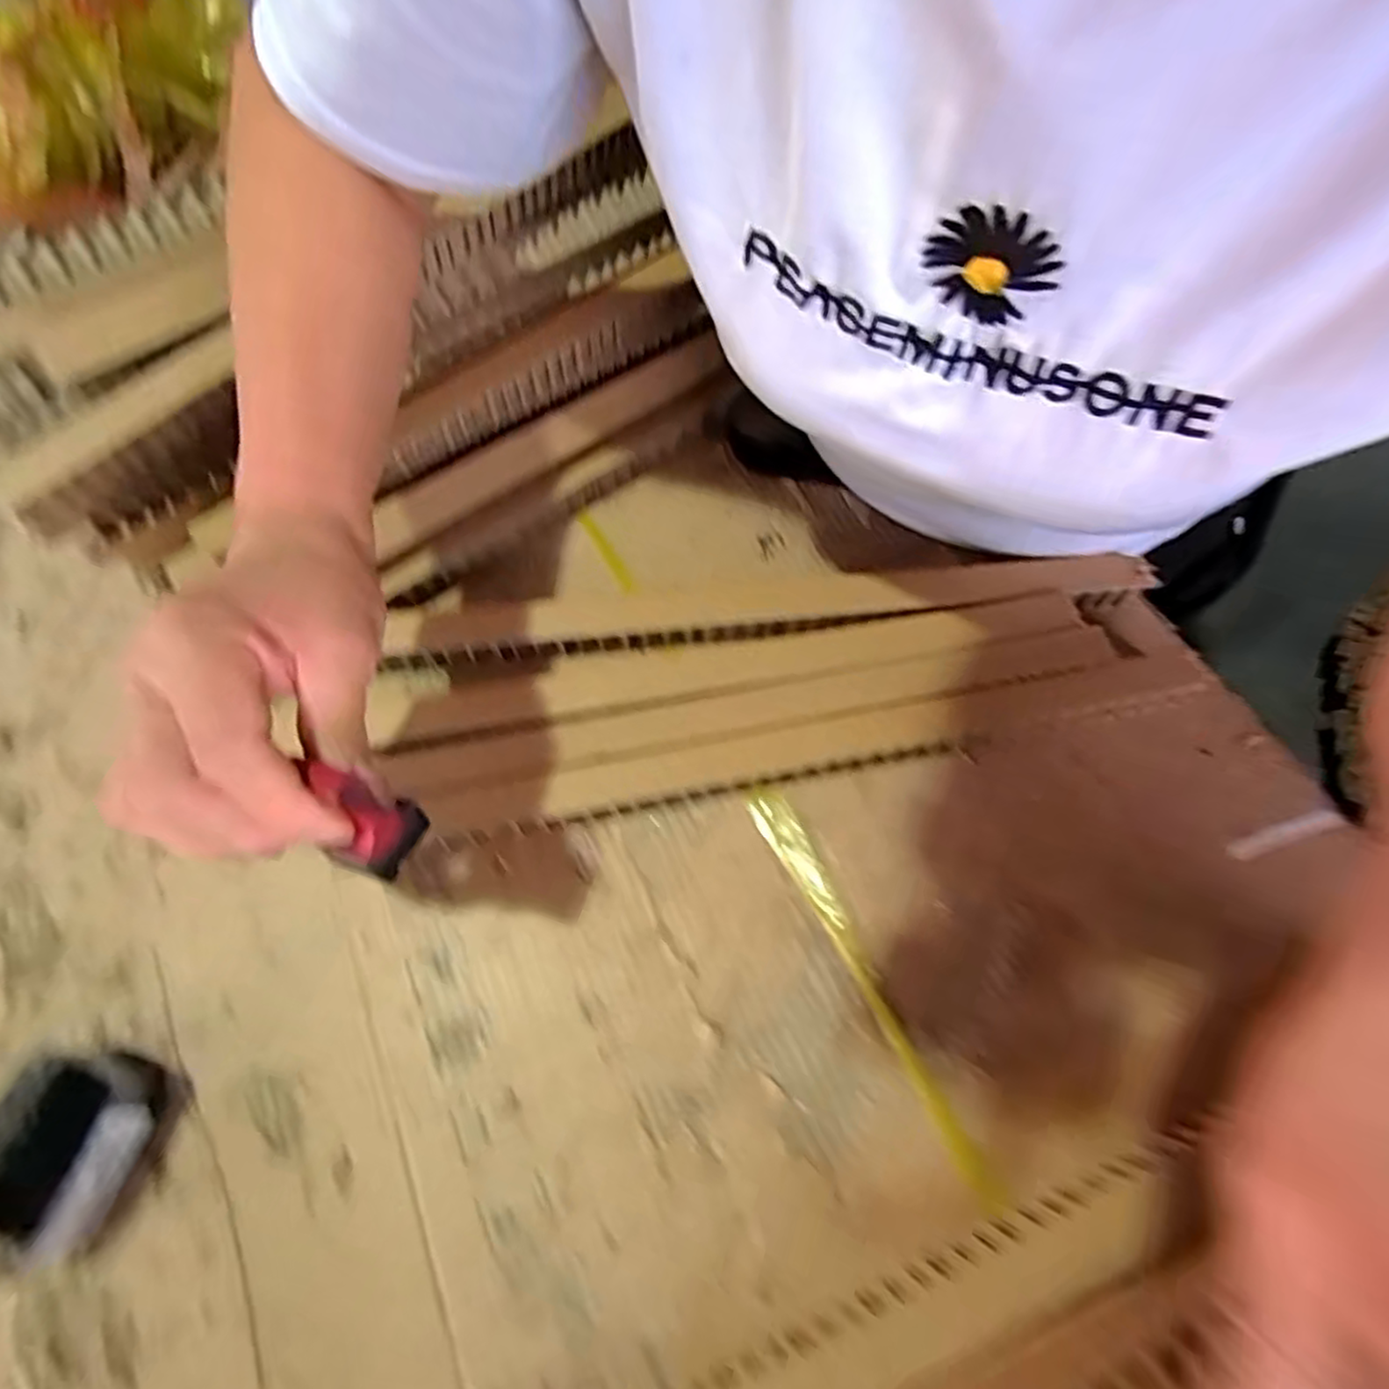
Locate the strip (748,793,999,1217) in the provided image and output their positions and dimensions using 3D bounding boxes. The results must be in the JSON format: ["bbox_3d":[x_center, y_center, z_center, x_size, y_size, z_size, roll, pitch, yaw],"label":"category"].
[{"bbox_3d":[0.088,0.142,0.358,0.022,0.007,0.217,-22,66,-21],"label":"strip"}]

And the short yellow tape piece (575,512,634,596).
[{"bbox_3d":[-0.058,-0.095,0.459,0.010,0.004,0.082,-21,59,-19],"label":"short yellow tape piece"}]

